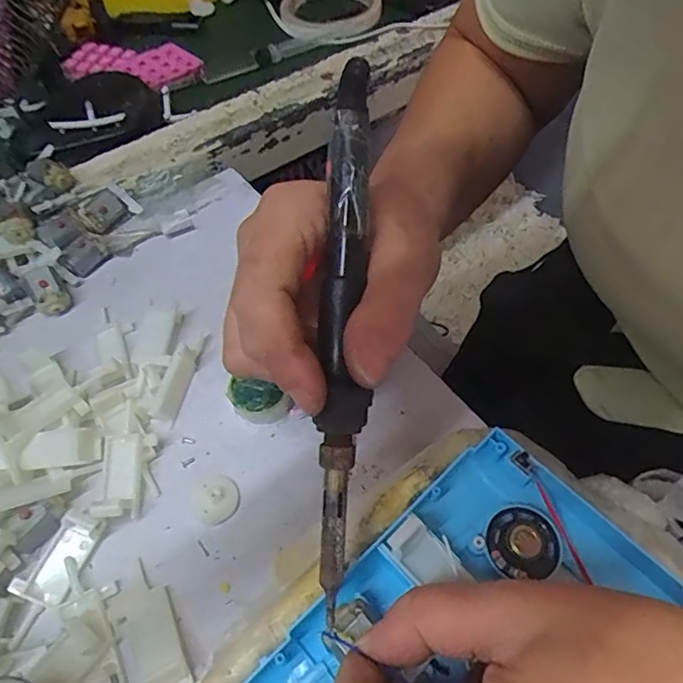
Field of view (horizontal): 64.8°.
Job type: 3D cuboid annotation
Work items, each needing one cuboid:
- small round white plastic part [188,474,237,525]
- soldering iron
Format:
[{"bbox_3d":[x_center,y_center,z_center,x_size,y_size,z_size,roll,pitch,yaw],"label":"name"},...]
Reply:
[{"bbox_3d":[-0.063,0.077,0.265,0.022,0.007,0.023,-1,55,1],"label":"small round white plastic part"},{"bbox_3d":[0.001,-0.008,0.192,0.018,0.015,0.193,2,87,3],"label":"soldering iron"}]

